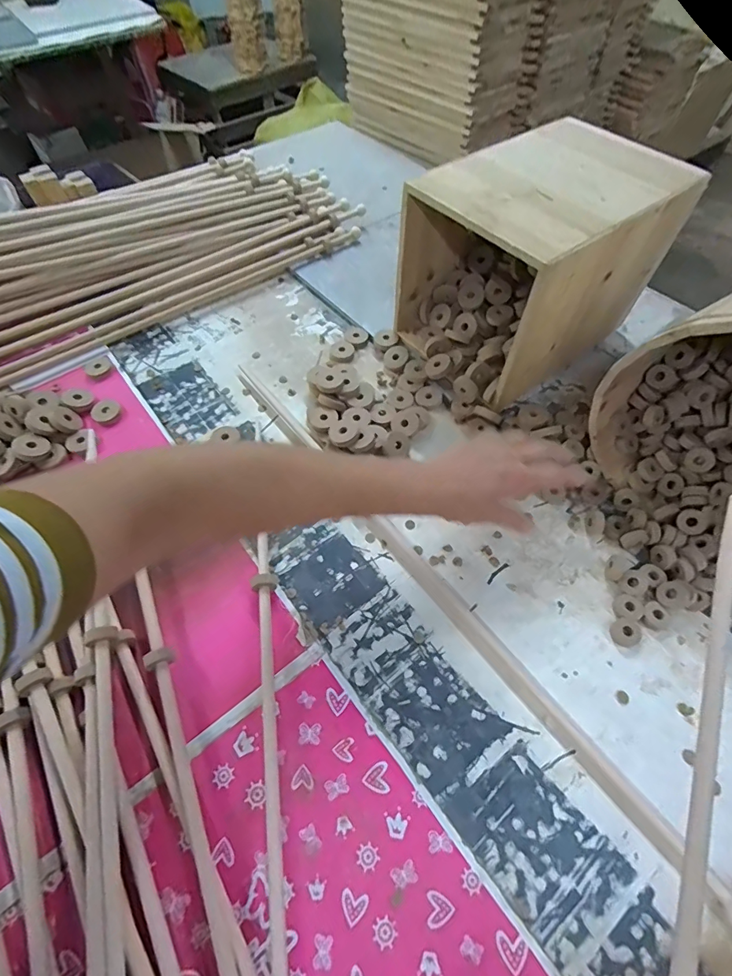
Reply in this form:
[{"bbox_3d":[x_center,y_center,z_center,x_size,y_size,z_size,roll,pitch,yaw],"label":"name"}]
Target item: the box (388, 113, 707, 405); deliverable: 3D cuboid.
[{"bbox_3d":[0.203,-0.280,0.534,0.256,0.183,0.193,-34,63,-18],"label":"box"}]

